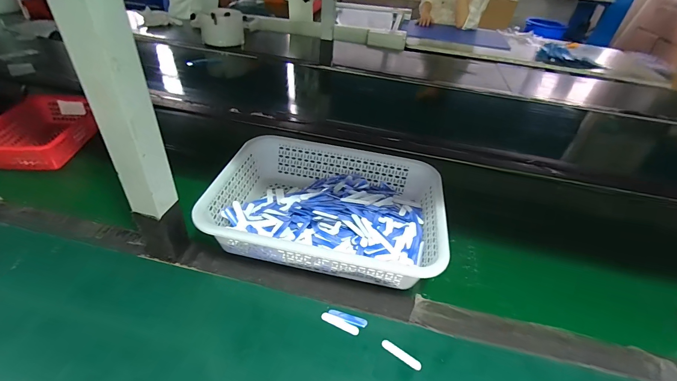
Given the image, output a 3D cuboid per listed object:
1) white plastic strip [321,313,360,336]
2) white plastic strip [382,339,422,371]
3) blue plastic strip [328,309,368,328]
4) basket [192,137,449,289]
[{"bbox_3d":[0.003,0.173,0.427,0.052,0.004,0.013,20,41,17],"label":"white plastic strip"},{"bbox_3d":[0.078,0.201,0.402,0.052,0.004,0.013,27,43,24],"label":"white plastic strip"},{"bbox_3d":[0.013,0.170,0.435,0.052,0.004,0.013,15,39,11],"label":"blue plastic strip"},{"bbox_3d":[-0.015,0.026,0.552,0.352,0.084,0.251,8,39,3],"label":"basket"}]

